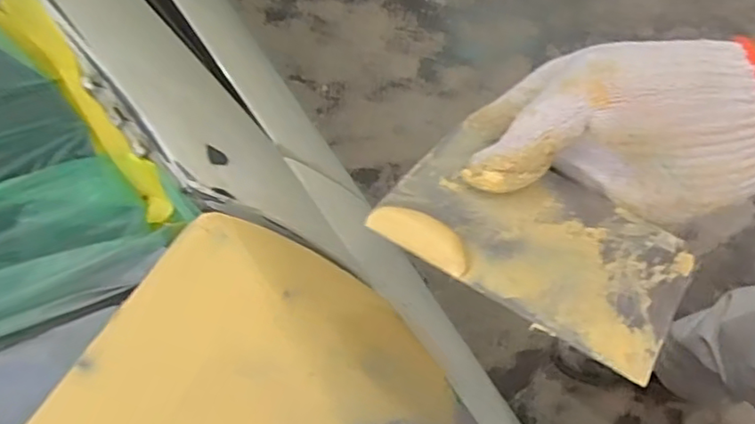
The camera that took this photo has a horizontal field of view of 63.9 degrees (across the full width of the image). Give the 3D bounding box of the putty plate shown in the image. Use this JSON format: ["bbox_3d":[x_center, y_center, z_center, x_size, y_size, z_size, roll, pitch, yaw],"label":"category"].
[{"bbox_3d":[0.074,0.011,0.282,0.136,0.010,0.072,29,67,10],"label":"putty plate"}]

